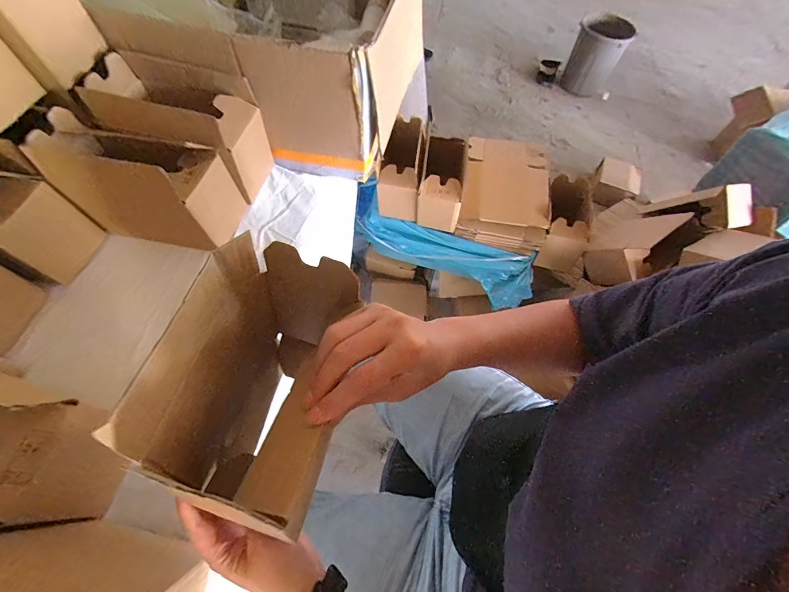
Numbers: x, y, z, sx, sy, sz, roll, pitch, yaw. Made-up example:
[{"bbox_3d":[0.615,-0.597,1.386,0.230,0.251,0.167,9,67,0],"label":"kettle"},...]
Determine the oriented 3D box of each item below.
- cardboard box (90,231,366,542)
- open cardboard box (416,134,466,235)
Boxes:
[{"bbox_3d":[-0.105,0.072,0.301,0.102,0.208,0.170,16,61,4],"label":"cardboard box"},{"bbox_3d":[0.110,-0.264,0.834,0.098,0.148,0.158,8,61,0],"label":"open cardboard box"}]

